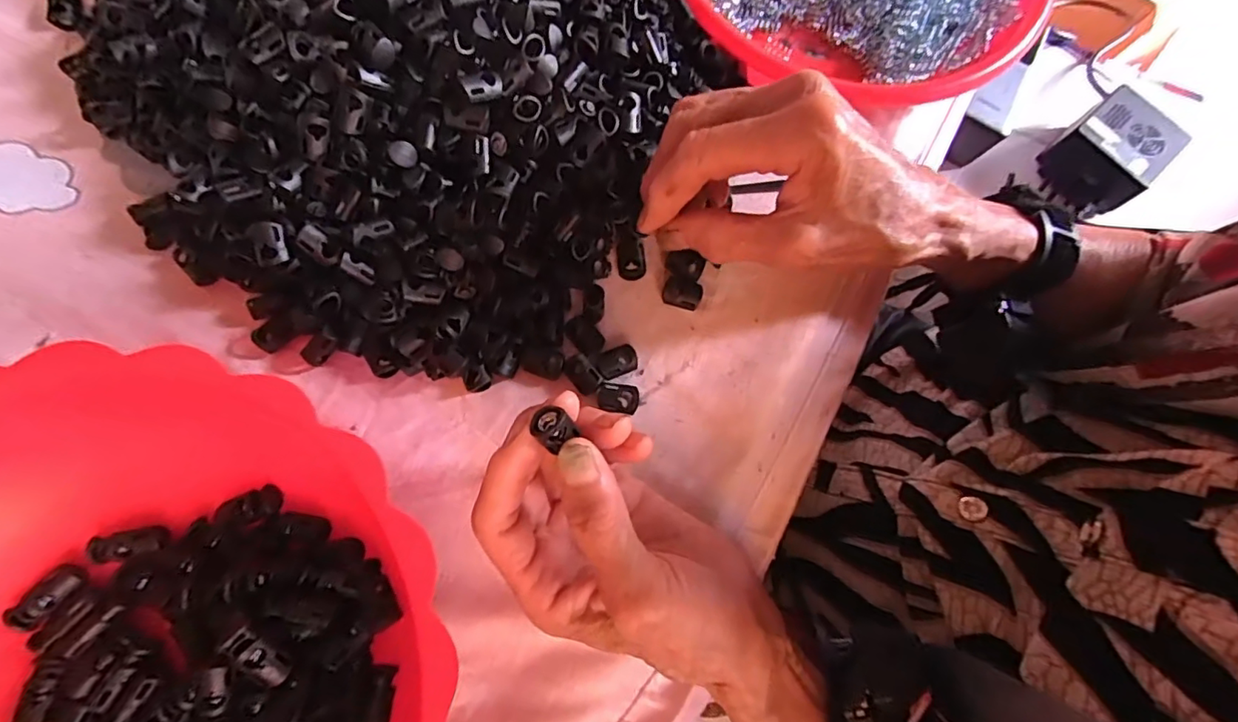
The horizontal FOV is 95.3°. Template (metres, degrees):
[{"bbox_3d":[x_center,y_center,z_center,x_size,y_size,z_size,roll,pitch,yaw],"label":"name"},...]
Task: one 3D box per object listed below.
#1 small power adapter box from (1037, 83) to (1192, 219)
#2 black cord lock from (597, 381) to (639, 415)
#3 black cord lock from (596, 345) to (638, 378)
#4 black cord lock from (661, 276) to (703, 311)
[{"bbox_3d":[0.409,-0.174,0.474,0.085,0.047,0.074,-40,82,-11],"label":"small power adapter box"},{"bbox_3d":[0.000,0.017,0.276,0.020,0.006,0.014,10,76,1],"label":"black cord lock"},{"bbox_3d":[-0.001,0.000,0.279,0.020,0.006,0.014,-17,77,-5],"label":"black cord lock"},{"bbox_3d":[0.032,-0.035,0.291,0.019,0.006,0.015,14,76,2],"label":"black cord lock"}]

